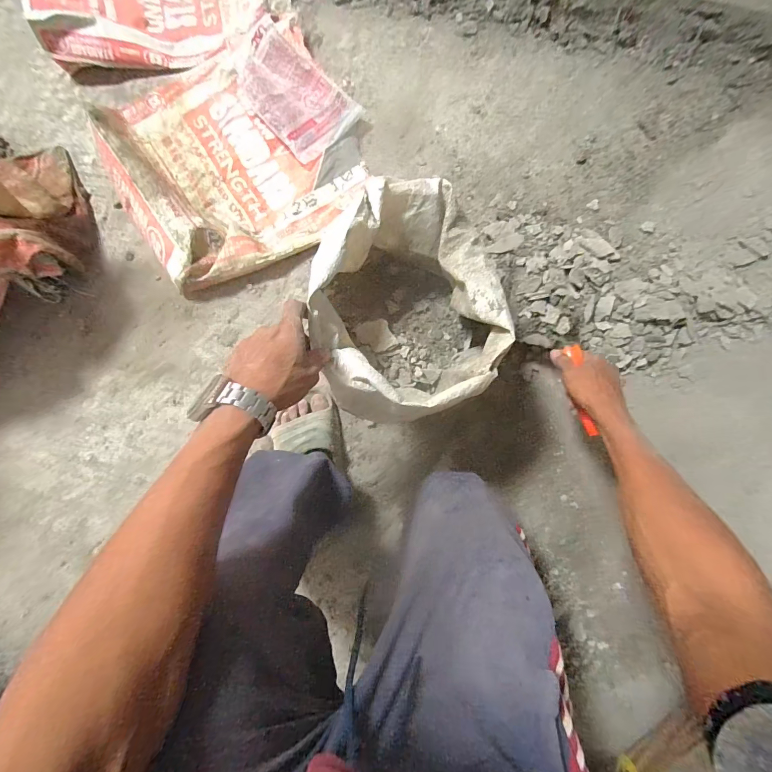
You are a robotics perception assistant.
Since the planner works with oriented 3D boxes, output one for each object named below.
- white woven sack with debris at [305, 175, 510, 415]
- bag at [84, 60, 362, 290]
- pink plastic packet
[{"bbox_3d":[0.029,-0.105,0.515,0.215,0.232,0.287,-10,83,2],"label":"white woven sack with debris"},{"bbox_3d":[-0.296,-0.462,0.714,0.456,0.084,0.473,-35,83,-1],"label":"bag"},{"bbox_3d":[-0.187,-0.559,0.722,0.234,0.031,0.155,40,86,-3],"label":"pink plastic packet"}]

